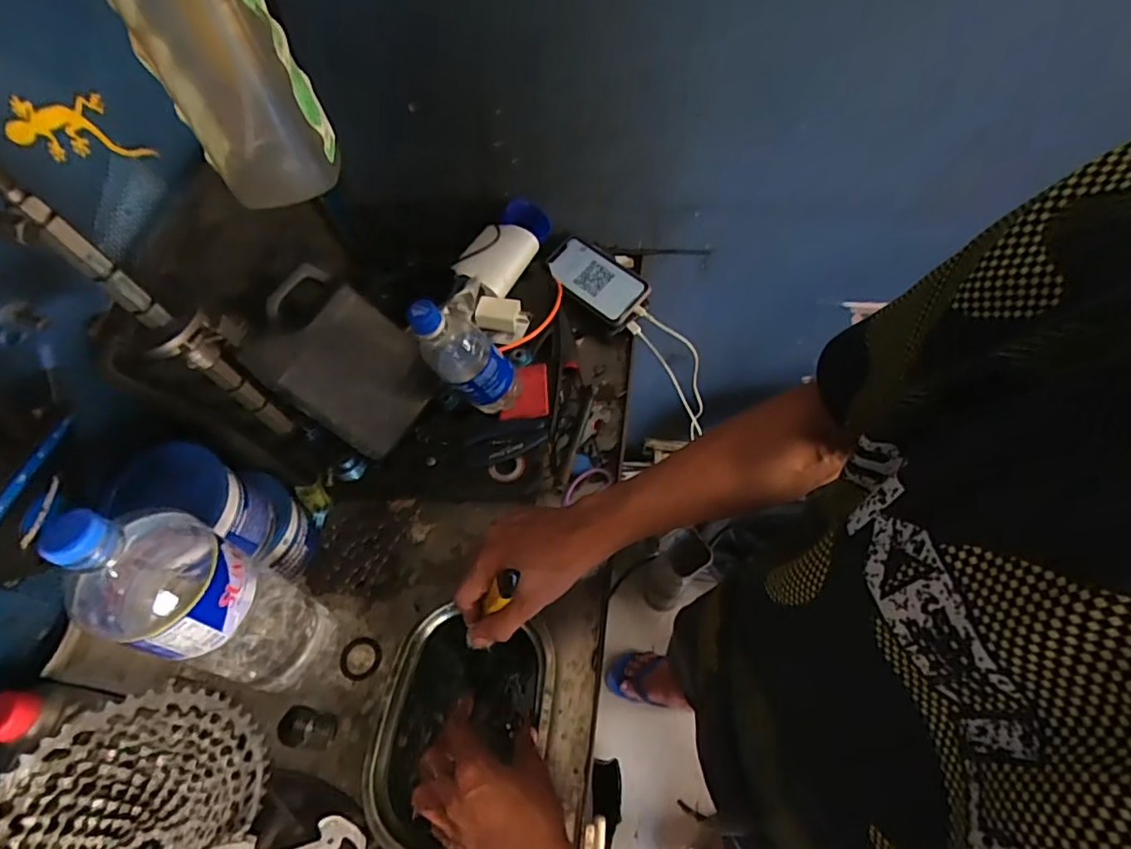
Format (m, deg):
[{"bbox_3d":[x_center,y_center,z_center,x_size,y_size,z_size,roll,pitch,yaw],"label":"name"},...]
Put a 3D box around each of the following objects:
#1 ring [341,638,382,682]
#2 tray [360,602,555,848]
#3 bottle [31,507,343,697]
[{"bbox_3d":[-0.209,0.238,0.580,0.042,0.010,0.041,-1,58,2],"label":"ring"},{"bbox_3d":[-0.095,0.281,0.524,0.154,0.032,0.202,8,59,7],"label":"tray"},{"bbox_3d":[-0.277,0.138,0.446,0.088,0.292,0.095,-1,58,2],"label":"bottle"}]

